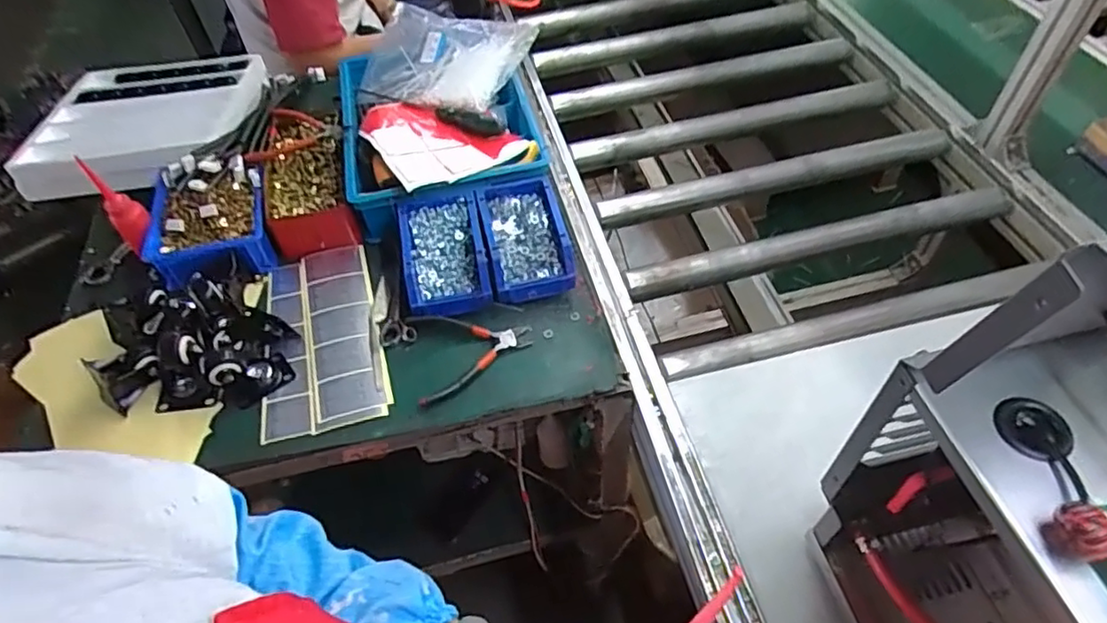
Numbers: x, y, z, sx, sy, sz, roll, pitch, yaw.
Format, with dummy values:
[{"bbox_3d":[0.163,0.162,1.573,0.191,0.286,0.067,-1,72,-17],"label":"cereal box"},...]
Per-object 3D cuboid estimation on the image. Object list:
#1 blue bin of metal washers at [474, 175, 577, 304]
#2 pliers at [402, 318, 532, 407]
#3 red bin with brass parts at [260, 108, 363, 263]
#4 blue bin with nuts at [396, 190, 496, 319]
[{"bbox_3d":[-0.038,-0.096,0.856,0.106,0.066,0.160,-10,52,-4],"label":"blue bin of metal washers"},{"bbox_3d":[-0.098,0.043,0.780,0.143,0.018,0.120,-15,52,-7],"label":"pliers"},{"bbox_3d":[-0.370,-0.198,0.958,0.115,0.069,0.248,-18,53,-10],"label":"red bin with brass parts"},{"bbox_3d":[-0.143,-0.074,0.843,0.106,0.066,0.161,-13,52,-6],"label":"blue bin with nuts"}]

